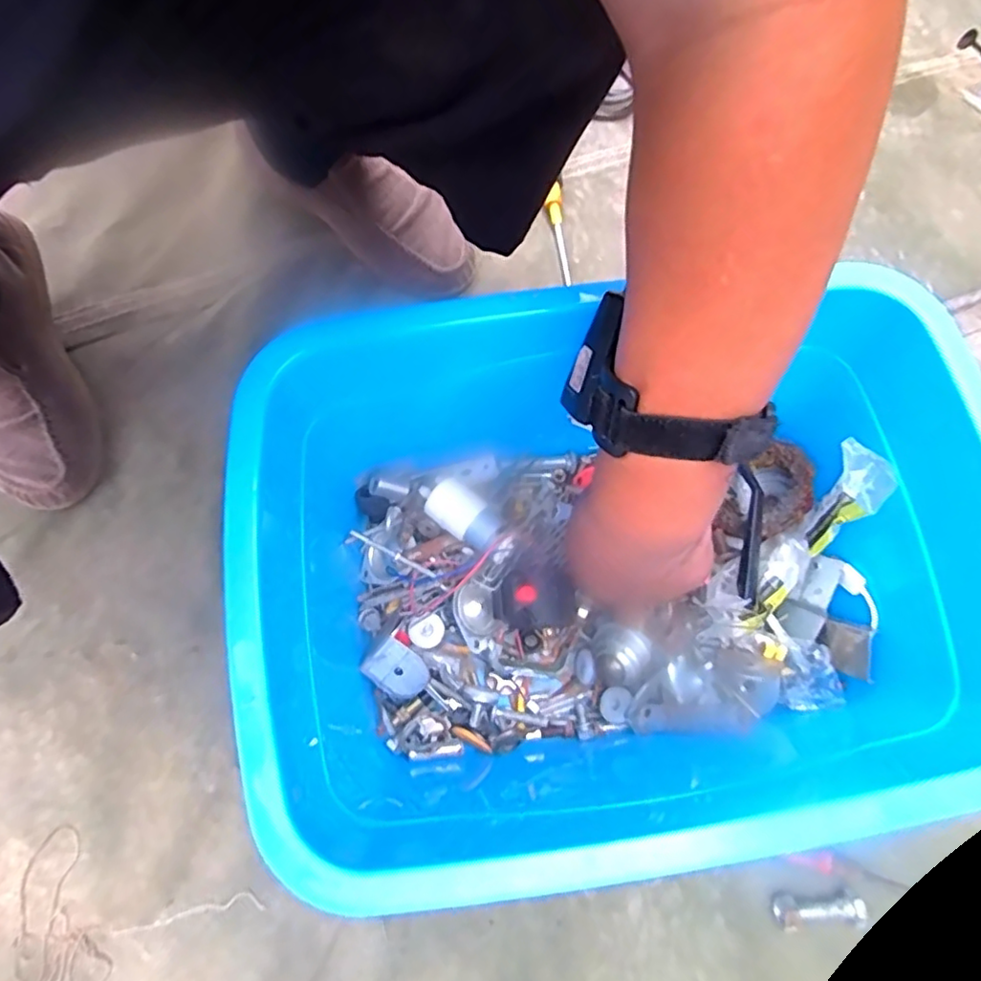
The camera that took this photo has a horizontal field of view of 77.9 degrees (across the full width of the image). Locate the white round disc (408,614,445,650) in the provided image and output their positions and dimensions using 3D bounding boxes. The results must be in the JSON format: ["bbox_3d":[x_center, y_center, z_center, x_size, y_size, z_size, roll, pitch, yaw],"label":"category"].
[{"bbox_3d":[-0.048,0.108,0.463,0.026,0.009,0.022,-39,79,-11],"label":"white round disc"}]

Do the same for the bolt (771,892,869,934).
[{"bbox_3d":[0.233,0.300,0.432,0.068,0.014,0.020,1,75,-2],"label":"bolt"}]

